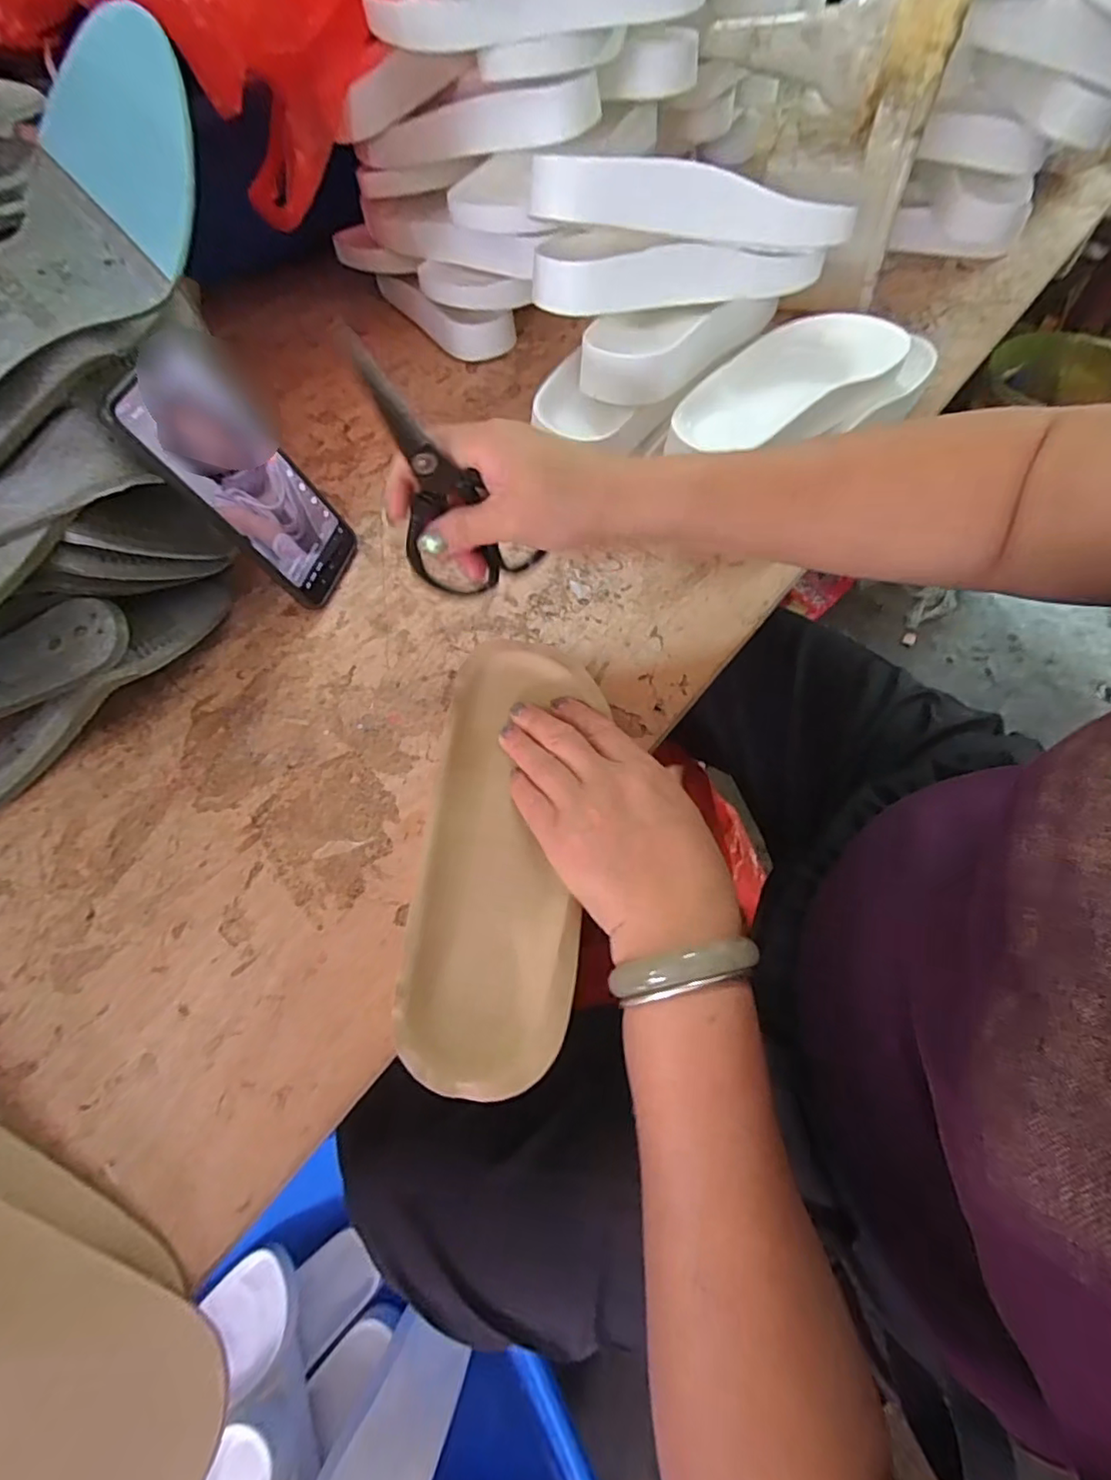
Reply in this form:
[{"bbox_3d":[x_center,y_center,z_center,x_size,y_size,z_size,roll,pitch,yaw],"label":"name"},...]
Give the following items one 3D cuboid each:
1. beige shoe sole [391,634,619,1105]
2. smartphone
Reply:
[{"bbox_3d":[-0.028,0.050,0.322,0.087,0.014,0.241,0,60,3],"label":"beige shoe sole"},{"bbox_3d":[-0.201,-0.167,0.394,0.013,0.164,0.078,4,64,31],"label":"smartphone"}]

